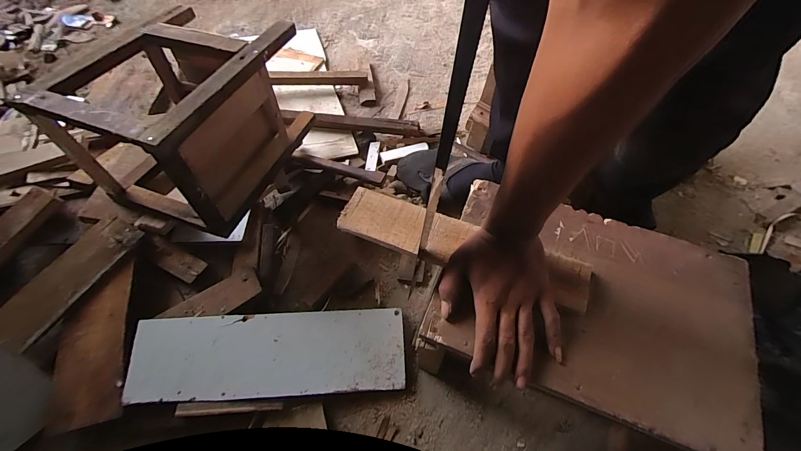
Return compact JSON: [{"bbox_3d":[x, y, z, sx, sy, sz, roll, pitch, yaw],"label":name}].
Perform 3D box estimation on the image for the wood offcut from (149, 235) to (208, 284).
[{"bbox_3d":[-0.405,0.059,0.627,0.104,0.013,0.045,33,66,2],"label":"wood offcut"}]

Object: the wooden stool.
[{"bbox_3d":[-0.364,-0.206,0.624,0.261,0.228,0.343,16,62,10],"label":"wooden stool"}]

